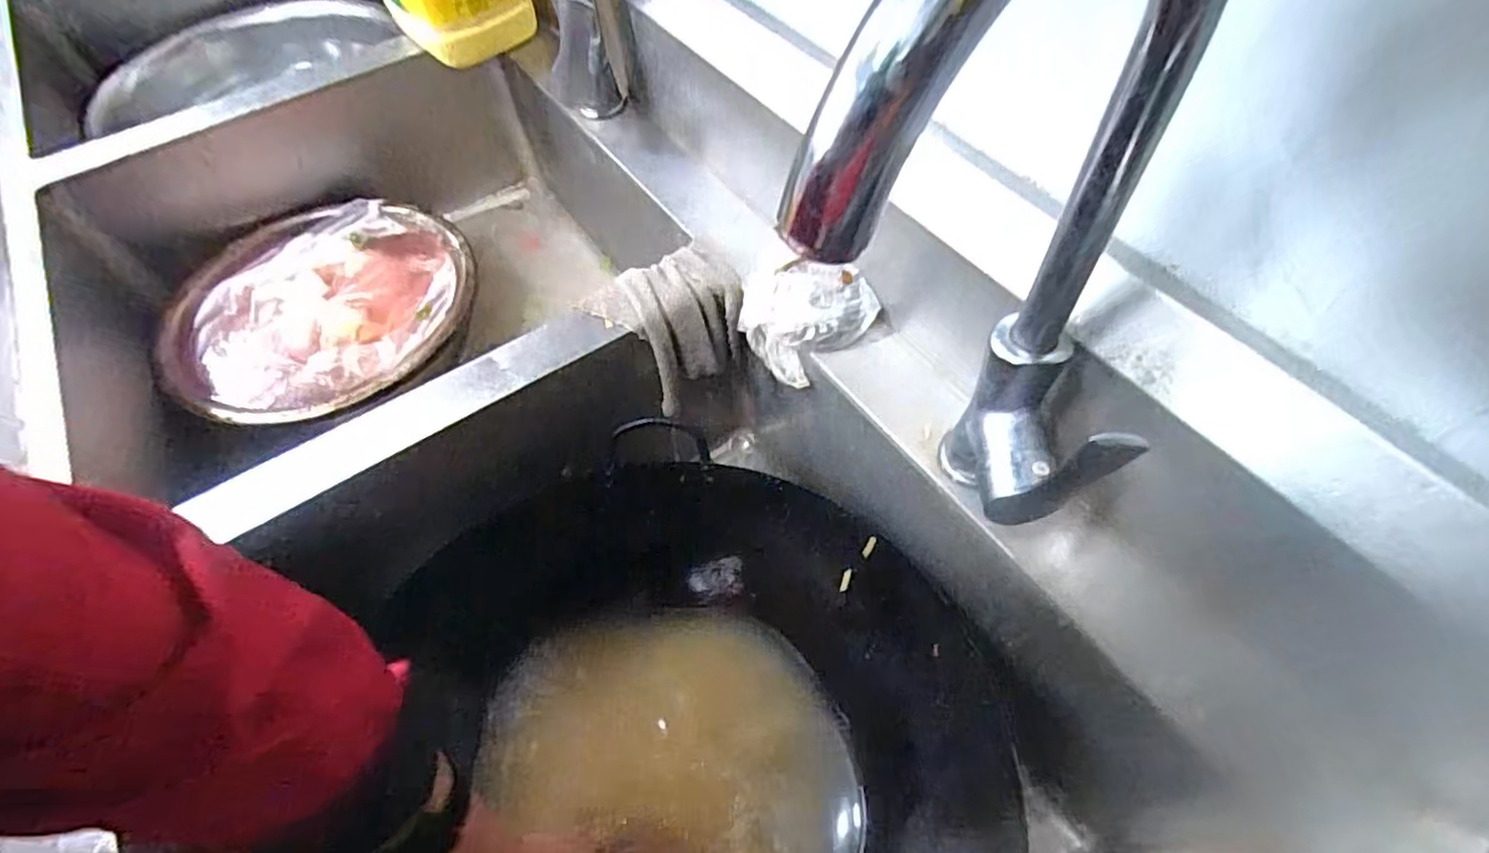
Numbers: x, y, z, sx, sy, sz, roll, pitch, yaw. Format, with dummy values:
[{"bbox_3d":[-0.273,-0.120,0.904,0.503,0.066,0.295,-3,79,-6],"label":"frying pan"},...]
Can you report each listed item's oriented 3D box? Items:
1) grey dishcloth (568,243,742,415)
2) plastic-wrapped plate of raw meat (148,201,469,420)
[{"bbox_3d":[-0.065,-0.094,0.604,0.116,0.072,0.104,-40,63,-21],"label":"grey dishcloth"},{"bbox_3d":[-0.497,-0.149,0.799,0.340,0.025,0.328,-8,56,-2],"label":"plastic-wrapped plate of raw meat"}]

